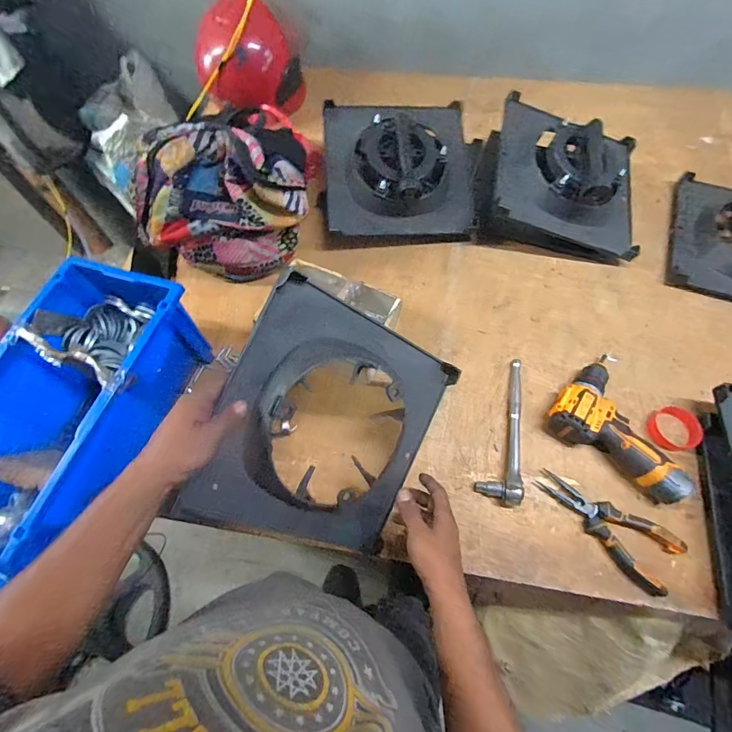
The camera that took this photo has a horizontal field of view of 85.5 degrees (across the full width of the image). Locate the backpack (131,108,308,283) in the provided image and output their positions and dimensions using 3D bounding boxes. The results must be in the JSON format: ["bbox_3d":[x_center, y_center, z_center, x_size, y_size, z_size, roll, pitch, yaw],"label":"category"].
[{"bbox_3d":[-0.267,-0.310,0.738,0.308,0.230,0.200,-3,65,0],"label":"backpack"}]

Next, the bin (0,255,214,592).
[{"bbox_3d":[-0.430,0.074,0.584,0.192,0.156,0.442,14,66,8],"label":"bin"}]

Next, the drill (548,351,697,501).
[{"bbox_3d":[0.422,0.079,0.635,0.210,0.055,0.187,34,70,16],"label":"drill"}]

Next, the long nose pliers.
[{"bbox_3d":[0.359,0.221,0.582,0.084,0.026,0.198,-39,70,-15],"label":"long nose pliers"}]

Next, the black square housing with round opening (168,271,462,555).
[{"bbox_3d":[-0.042,0.086,0.512,0.290,0.047,0.304,28,84,-31],"label":"black square housing with round opening"}]

